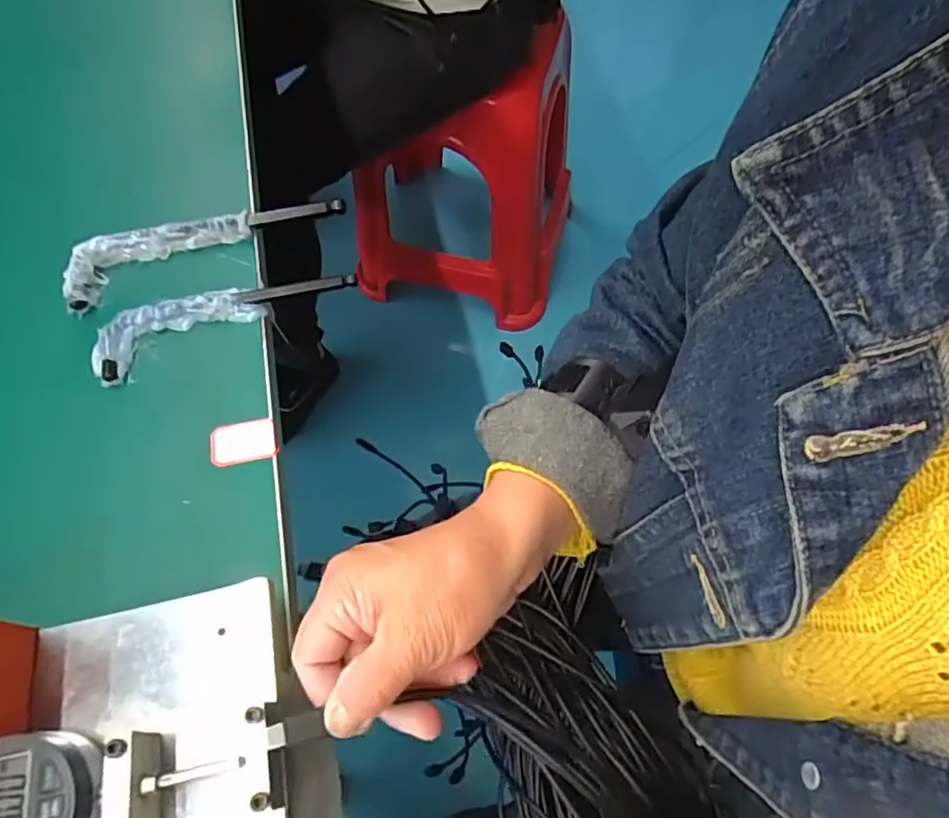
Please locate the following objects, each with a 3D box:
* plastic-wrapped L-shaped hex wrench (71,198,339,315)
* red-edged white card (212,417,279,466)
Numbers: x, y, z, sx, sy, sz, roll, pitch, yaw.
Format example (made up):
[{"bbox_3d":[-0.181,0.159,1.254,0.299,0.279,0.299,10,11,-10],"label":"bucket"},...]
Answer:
[{"bbox_3d":[-0.179,-0.115,0.406,0.179,0.015,0.040,-23,66,-12],"label":"plastic-wrapped L-shaped hex wrench"},{"bbox_3d":[-0.131,0.018,0.349,0.036,0.005,0.025,-12,65,-7],"label":"red-edged white card"}]

